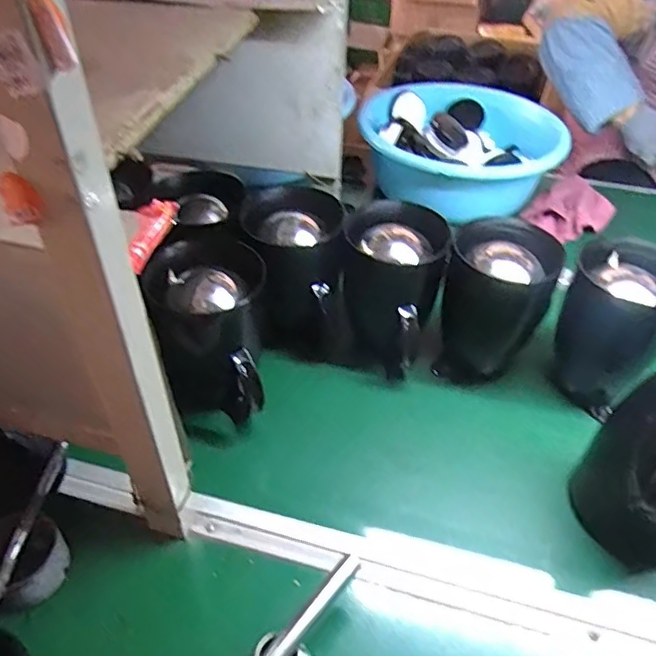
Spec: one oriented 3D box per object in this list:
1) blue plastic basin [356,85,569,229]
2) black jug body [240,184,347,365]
[{"bbox_3d":[0.218,-0.317,1.009,0.291,0.131,0.287,2,42,-2],"label":"blue plastic basin"},{"bbox_3d":[-0.043,-0.067,0.727,0.120,0.172,0.126,-4,42,-8],"label":"black jug body"}]

